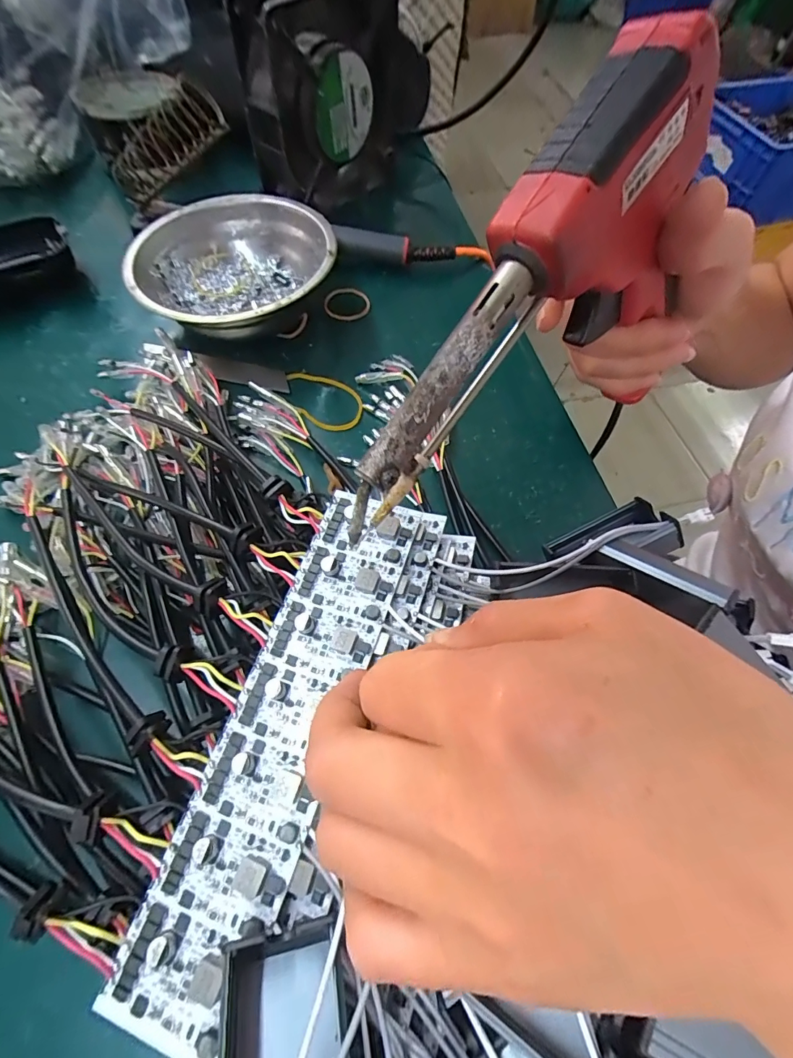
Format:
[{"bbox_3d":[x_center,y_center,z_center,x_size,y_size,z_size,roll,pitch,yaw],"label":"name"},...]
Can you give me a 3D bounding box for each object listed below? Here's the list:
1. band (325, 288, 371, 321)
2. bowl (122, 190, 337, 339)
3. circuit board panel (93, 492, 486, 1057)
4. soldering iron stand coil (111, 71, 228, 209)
[{"bbox_3d":[-0.036,-0.164,0.317,0.032,0.004,0.032,1,63,-2],"label":"band"},{"bbox_3d":[-0.106,-0.168,0.291,0.125,0.046,0.123,1,63,-2],"label":"bowl"},{"bbox_3d":[-0.029,0.065,0.157,0.067,0.015,0.178,24,65,9],"label":"circuit board panel"},{"bbox_3d":[-0.155,-0.256,0.293,0.090,0.028,0.037,-21,61,22],"label":"soldering iron stand coil"}]

